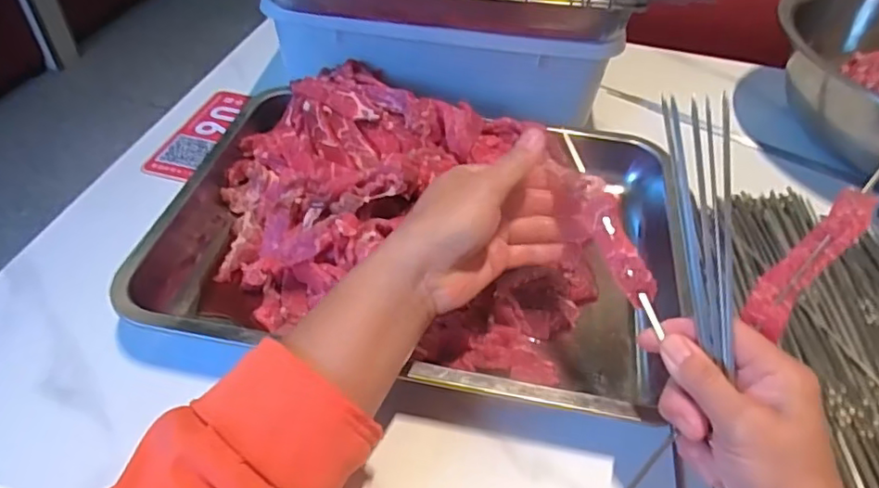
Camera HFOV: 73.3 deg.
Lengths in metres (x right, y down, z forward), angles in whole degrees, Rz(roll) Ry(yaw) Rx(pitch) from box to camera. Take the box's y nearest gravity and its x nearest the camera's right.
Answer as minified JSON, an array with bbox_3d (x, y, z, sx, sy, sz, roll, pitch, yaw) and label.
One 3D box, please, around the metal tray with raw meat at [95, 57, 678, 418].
[{"bbox_3d":[-0.020,-0.017,0.460,0.368,0.073,0.278,11,45,6],"label":"metal tray with raw meat"}]

